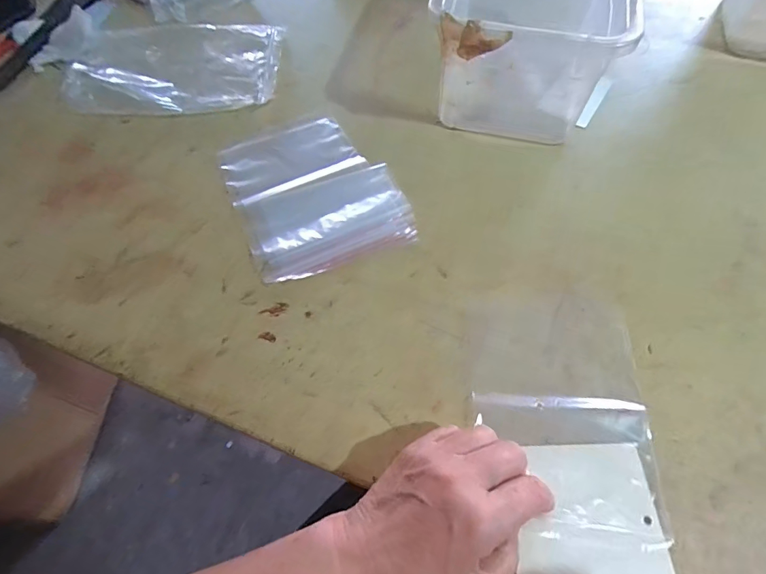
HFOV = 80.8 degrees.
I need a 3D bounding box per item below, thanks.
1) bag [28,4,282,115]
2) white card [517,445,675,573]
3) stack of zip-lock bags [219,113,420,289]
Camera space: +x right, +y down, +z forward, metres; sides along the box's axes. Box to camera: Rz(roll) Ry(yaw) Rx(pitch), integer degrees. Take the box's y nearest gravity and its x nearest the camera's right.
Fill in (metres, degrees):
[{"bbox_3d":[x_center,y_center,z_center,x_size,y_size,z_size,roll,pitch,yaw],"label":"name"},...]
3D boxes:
[{"bbox_3d":[-0.286,-0.279,0.548,0.327,0.027,0.169,9,59,6],"label":"bag"},{"bbox_3d":[0.135,0.158,0.301,0.095,0.004,0.100,-3,54,4],"label":"white card"},{"bbox_3d":[-0.071,-0.100,0.450,0.149,0.012,0.192,-20,61,-11],"label":"stack of zip-lock bags"}]

